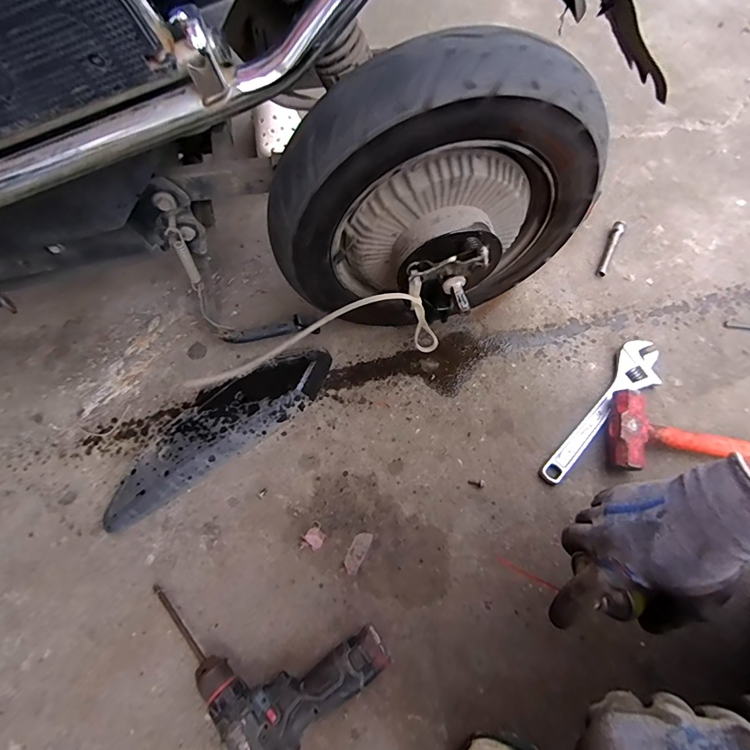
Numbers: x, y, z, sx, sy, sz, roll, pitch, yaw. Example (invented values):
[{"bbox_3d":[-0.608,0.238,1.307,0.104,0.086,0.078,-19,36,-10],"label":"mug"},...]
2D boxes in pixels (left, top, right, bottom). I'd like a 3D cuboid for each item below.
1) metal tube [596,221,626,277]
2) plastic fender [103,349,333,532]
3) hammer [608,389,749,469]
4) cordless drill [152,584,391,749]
[{"bbox_3d":[0.439,-0.235,0.743,0.019,0.016,0.132,25,70,12],"label":"metal tube"},{"bbox_3d":[-0.235,0.077,0.620,0.393,0.037,0.106,-34,69,-12],"label":"plastic fender"},{"bbox_3d":[0.436,0.098,0.570,0.191,0.046,0.104,11,67,7],"label":"hammer"},{"bbox_3d":[-0.131,0.319,0.493,0.192,0.067,0.239,-40,71,-14],"label":"cordless drill"}]

